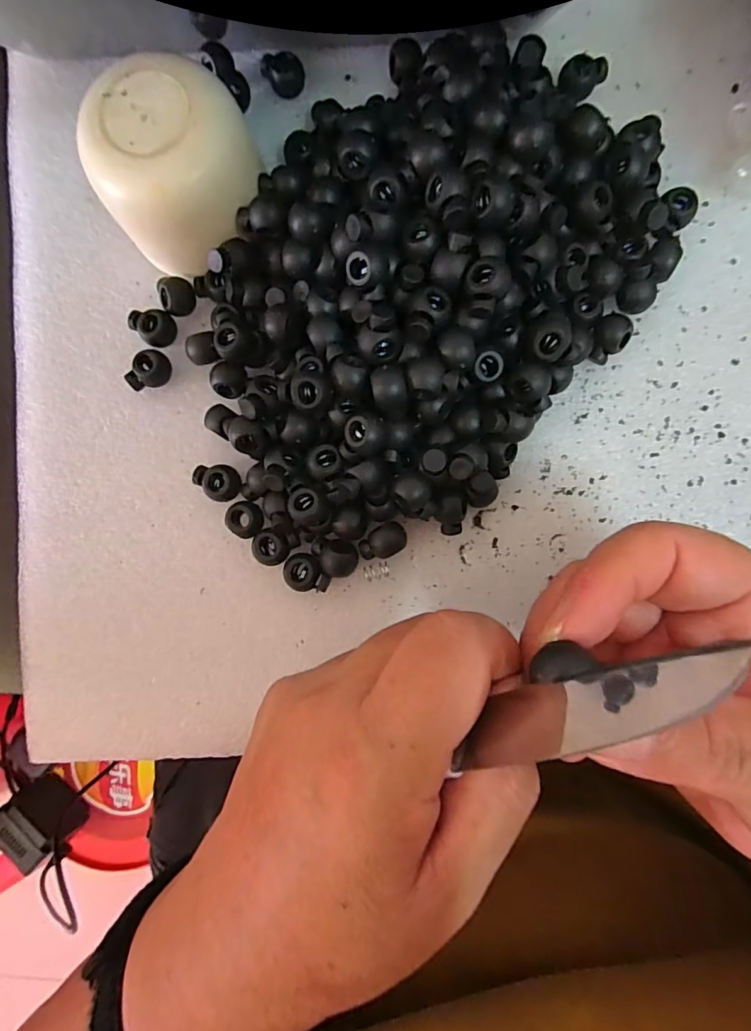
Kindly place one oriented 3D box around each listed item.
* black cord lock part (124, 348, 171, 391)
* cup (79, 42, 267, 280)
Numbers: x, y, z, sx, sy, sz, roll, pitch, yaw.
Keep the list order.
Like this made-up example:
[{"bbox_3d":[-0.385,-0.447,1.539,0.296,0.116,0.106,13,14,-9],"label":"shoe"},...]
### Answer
[{"bbox_3d":[-0.099,-0.063,0.215,0.012,0.012,0.019,40,90,6],"label":"black cord lock part"},{"bbox_3d":[-0.078,-0.136,0.196,0.063,0.047,0.058,-44,84,1],"label":"cup"}]

